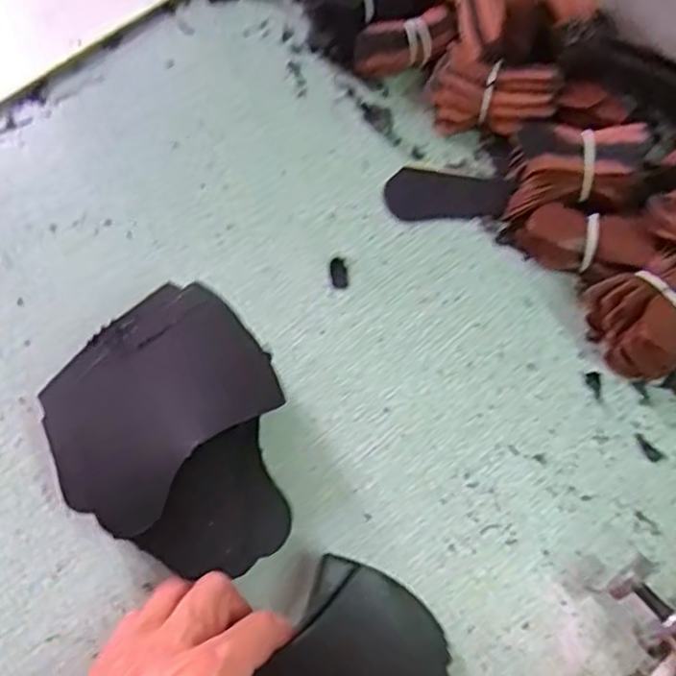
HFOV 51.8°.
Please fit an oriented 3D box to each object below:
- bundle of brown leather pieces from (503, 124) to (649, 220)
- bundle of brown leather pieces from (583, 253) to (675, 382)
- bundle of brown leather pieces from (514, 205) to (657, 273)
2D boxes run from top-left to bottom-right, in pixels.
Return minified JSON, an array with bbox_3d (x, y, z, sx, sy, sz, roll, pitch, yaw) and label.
[{"bbox_3d":[0.144,-0.100,0.428,0.075,0.048,0.053,3,69,2],"label":"bundle of brown leather pieces"},{"bbox_3d":[0.191,-0.016,0.403,0.086,0.043,0.058,-28,71,-10],"label":"bundle of brown leather pieces"},{"bbox_3d":[0.147,-0.056,0.422,0.075,0.033,0.030,13,70,5],"label":"bundle of brown leather pieces"}]

